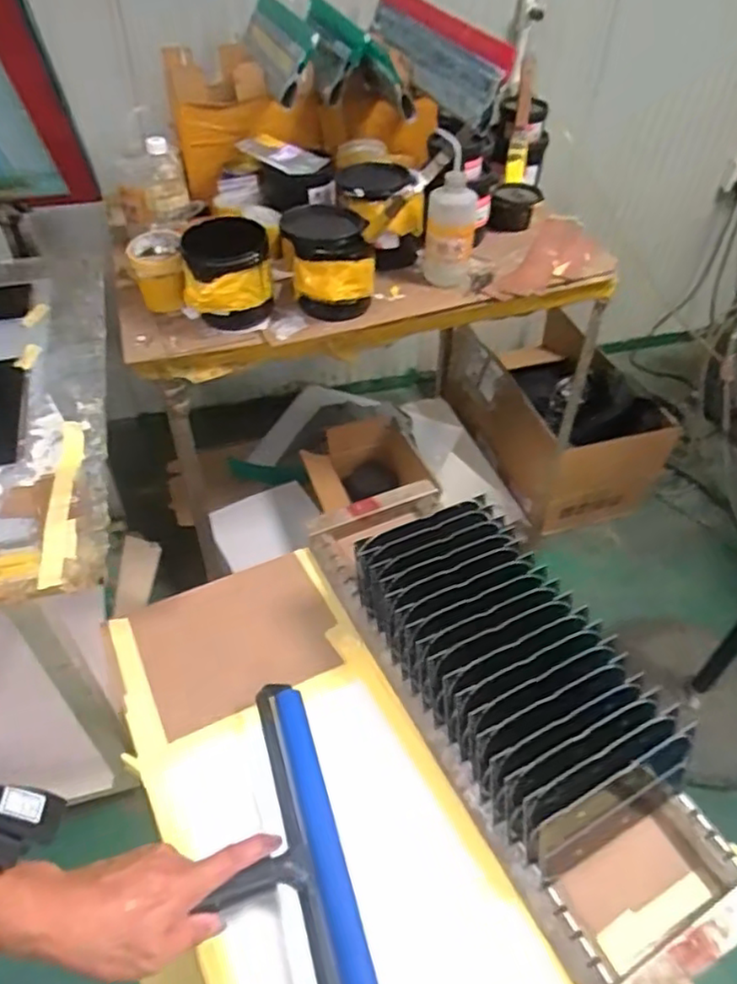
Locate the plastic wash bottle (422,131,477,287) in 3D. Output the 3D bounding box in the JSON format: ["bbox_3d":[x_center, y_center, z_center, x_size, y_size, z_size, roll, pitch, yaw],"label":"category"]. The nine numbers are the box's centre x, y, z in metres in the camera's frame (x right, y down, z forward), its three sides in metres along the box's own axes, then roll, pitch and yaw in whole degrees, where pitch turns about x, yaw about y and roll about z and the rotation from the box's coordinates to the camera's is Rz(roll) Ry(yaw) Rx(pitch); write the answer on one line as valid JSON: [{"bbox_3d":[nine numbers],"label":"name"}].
[{"bbox_3d":[0.130,-0.428,1.031,0.077,0.201,0.071,7,46,5],"label":"plastic wash bottle"}]

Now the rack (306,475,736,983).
[{"bbox_3d":[0.124,0.168,0.638,0.181,0.108,0.537,-21,51,-21],"label":"rack"}]

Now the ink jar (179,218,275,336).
[{"bbox_3d":[-0.208,-0.314,0.971,0.126,0.125,0.132,1,46,-1],"label":"ink jar"}]

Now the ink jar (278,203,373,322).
[{"bbox_3d":[-0.060,-0.340,0.993,0.128,0.128,0.133,-7,47,-8],"label":"ink jar"}]

